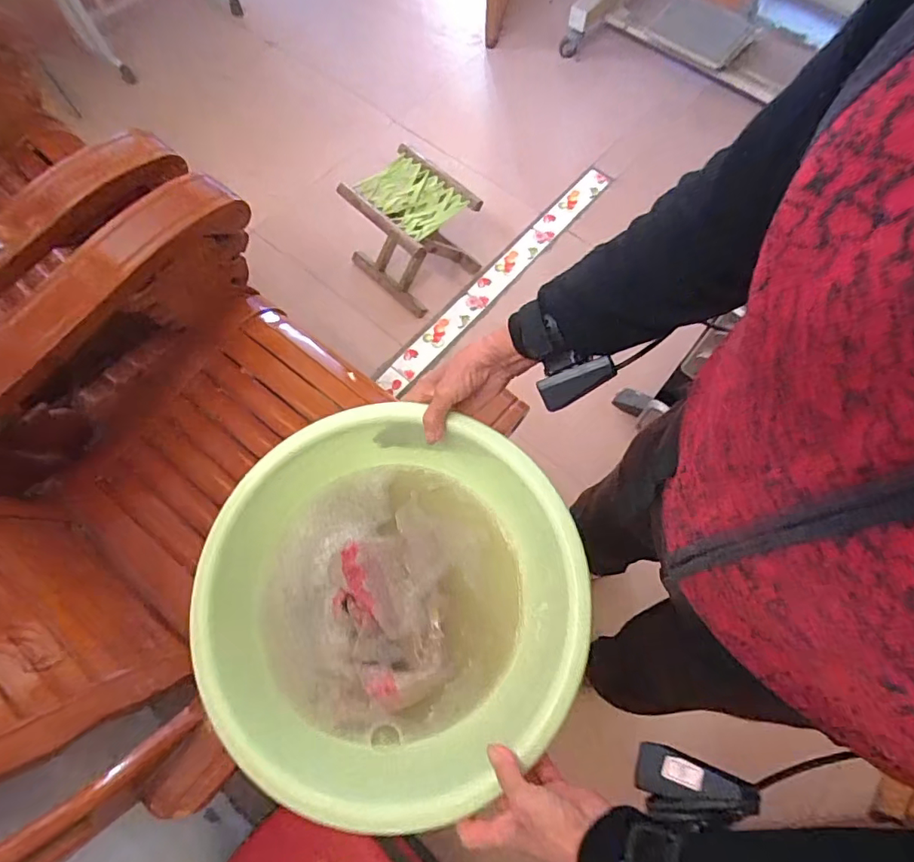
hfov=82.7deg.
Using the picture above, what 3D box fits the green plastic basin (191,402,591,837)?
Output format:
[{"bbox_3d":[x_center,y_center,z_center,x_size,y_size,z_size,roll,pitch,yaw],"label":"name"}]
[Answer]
[{"bbox_3d":[-0.059,0.168,0.513,0.336,0.129,0.336,0,67,0],"label":"green plastic basin"}]

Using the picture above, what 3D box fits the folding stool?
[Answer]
[{"bbox_3d":[-0.116,-0.524,1.376,0.261,0.270,0.272,-42,73,-16],"label":"folding stool"}]

